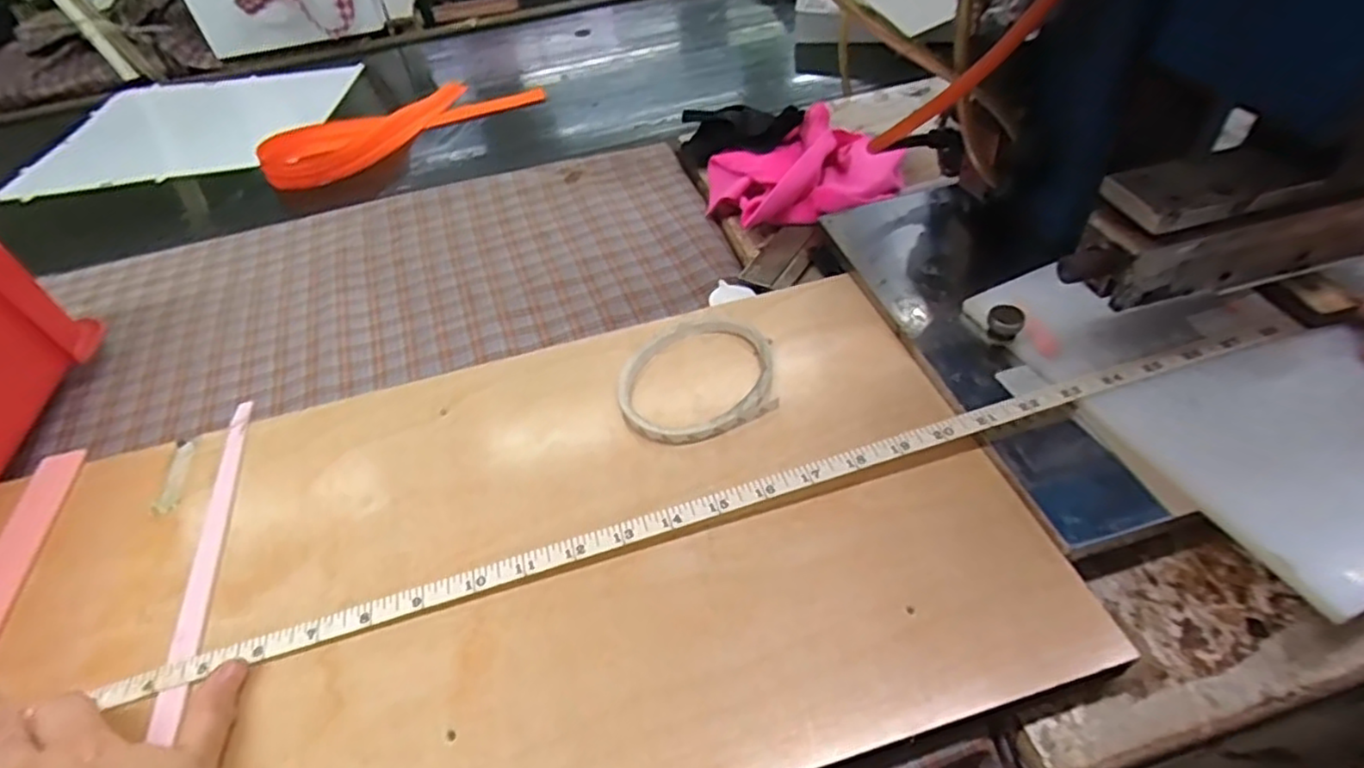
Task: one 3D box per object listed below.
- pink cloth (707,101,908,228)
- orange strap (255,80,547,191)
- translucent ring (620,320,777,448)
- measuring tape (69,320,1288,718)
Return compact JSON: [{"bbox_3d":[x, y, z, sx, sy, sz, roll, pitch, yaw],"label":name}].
[{"bbox_3d":[0.102,-0.175,0.574,0.150,0.053,0.129,-18,47,-10],"label":"pink cloth"},{"bbox_3d":[-0.347,-0.330,0.840,0.332,0.037,0.128,-30,50,-20],"label":"orange strap"},{"bbox_3d":[0.009,-0.006,0.424,0.095,0.006,0.103,-3,46,4],"label":"translucent ring"},{"bbox_3d":[0.037,0.056,0.359,0.619,0.011,0.022,-17,47,-6],"label":"measuring tape"}]

